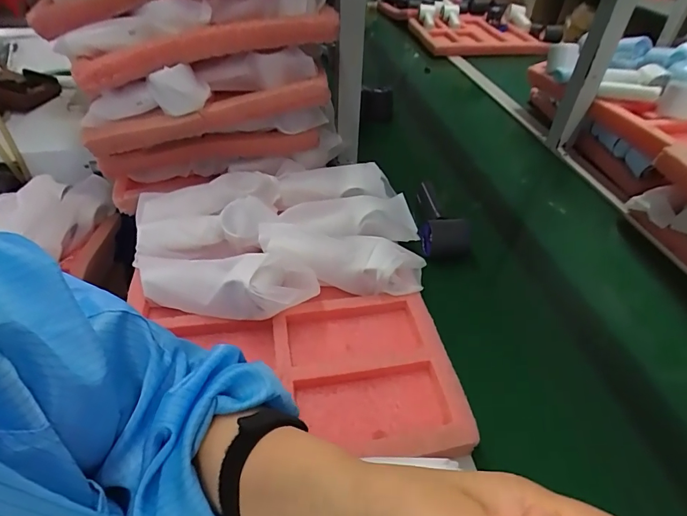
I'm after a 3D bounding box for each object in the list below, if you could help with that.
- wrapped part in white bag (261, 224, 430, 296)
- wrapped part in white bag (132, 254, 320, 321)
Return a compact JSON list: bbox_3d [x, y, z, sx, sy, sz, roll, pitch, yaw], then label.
[{"bbox_3d":[-0.004,0.004,0.495,0.200,0.049,0.061,8,43,6],"label":"wrapped part in white bag"},{"bbox_3d":[-0.139,0.025,0.450,0.218,0.051,0.067,4,43,2],"label":"wrapped part in white bag"}]

